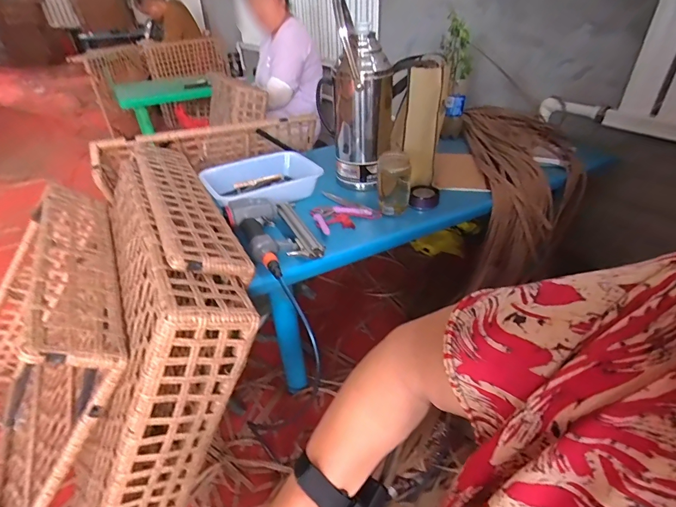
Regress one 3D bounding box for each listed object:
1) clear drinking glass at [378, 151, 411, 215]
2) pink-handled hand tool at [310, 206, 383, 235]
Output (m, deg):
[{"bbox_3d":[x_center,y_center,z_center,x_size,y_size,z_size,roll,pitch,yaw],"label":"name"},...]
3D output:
[{"bbox_3d":[0.131,-0.167,0.889,0.078,0.128,0.084,7,37,10],"label":"clear drinking glass"},{"bbox_3d":[0.008,-0.096,0.917,0.160,0.015,0.121,-21,41,-26],"label":"pink-handled hand tool"}]

